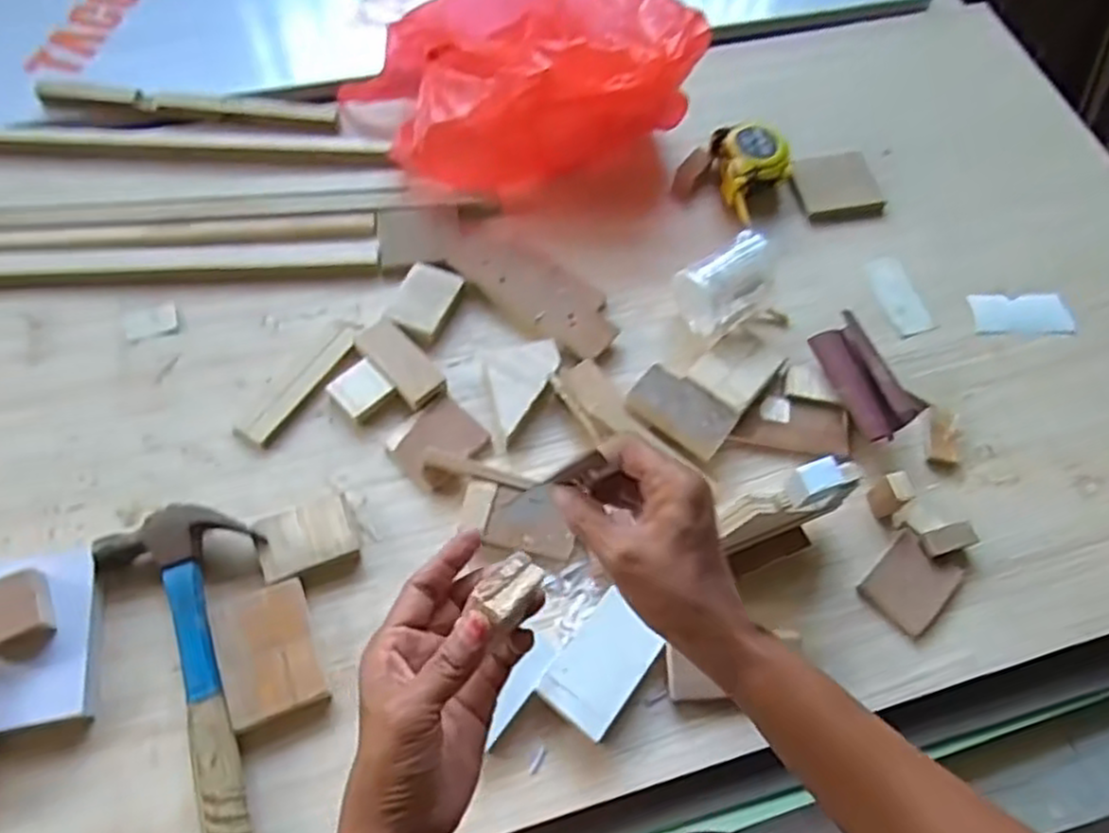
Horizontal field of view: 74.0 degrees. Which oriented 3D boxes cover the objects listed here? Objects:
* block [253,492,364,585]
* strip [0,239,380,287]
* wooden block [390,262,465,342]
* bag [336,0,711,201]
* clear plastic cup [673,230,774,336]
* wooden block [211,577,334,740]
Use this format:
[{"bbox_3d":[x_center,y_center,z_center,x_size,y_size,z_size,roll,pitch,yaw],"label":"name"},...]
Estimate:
[{"bbox_3d":[-0.179,0.091,0.534,0.065,0.017,0.054,-18,62,-14],"label":"block"},{"bbox_3d":[-0.416,-0.131,0.640,0.516,0.013,0.034,-3,63,-7],"label":"strip"},{"bbox_3d":[-0.111,-0.099,0.631,0.045,0.013,0.066,21,63,6],"label":"wooden block"},{"bbox_3d":[-0.029,-0.309,0.690,0.320,0.131,0.157,-3,64,-5],"label":"bag"},{"bbox_3d":[0.148,-0.110,0.630,0.080,0.067,0.060,-26,68,-15],"label":"clear plastic cup"},{"bbox_3d":[-0.192,0.158,0.498,0.061,0.023,0.090,-20,63,-15],"label":"wooden block"}]

